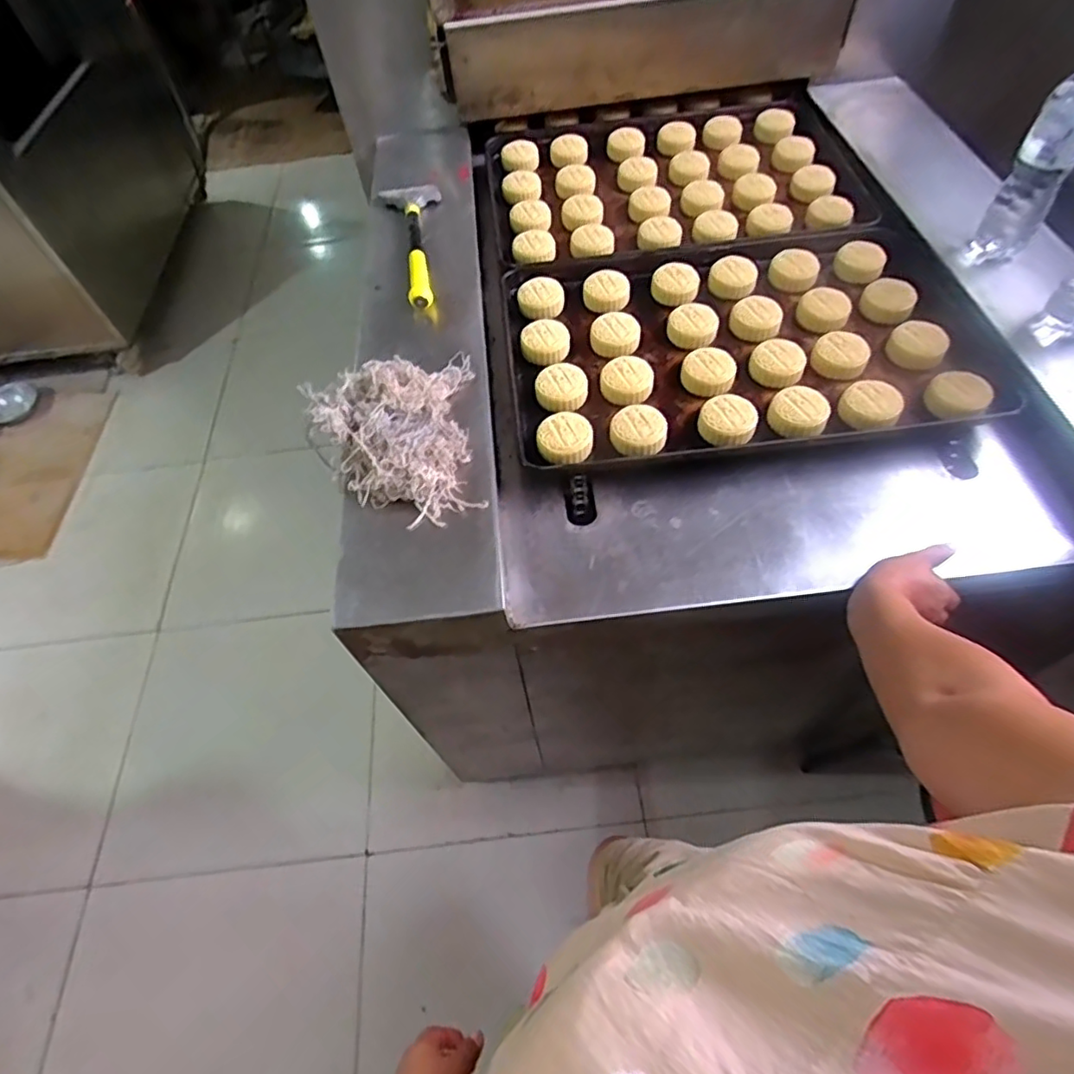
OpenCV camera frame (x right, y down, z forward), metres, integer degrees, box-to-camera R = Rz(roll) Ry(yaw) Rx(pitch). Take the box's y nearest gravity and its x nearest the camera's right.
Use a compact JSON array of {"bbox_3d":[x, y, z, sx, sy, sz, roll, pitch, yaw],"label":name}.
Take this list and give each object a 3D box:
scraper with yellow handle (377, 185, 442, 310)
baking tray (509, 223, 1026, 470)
[{"bbox_3d":[-0.181,-0.451,0.923,0.097,0.038,0.306,-13,54,-2],"label":"scraper with yellow handle"},{"bbox_3d":[0.263,-0.286,0.812,0.599,0.048,0.413,-5,58,-1],"label":"baking tray"}]

